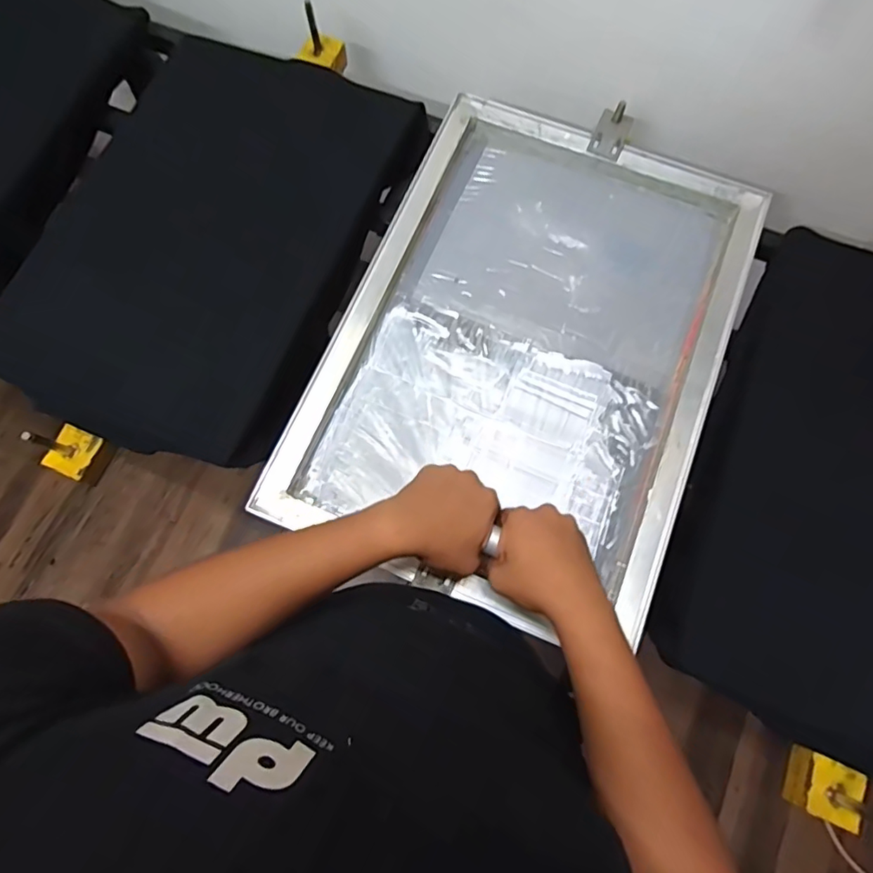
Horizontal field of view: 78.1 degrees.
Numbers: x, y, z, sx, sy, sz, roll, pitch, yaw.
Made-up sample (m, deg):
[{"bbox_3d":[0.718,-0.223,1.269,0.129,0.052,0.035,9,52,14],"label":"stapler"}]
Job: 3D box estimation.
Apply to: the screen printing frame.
[{"bbox_3d":[0.119,-0.118,0.697,0.463,0.036,0.648,21,76,5],"label":"screen printing frame"}]

